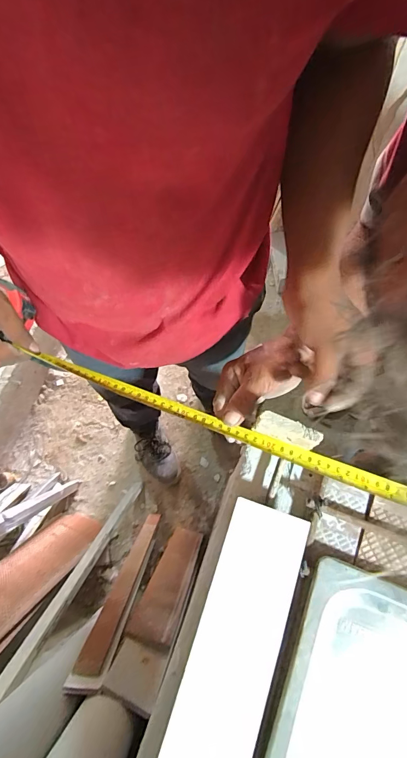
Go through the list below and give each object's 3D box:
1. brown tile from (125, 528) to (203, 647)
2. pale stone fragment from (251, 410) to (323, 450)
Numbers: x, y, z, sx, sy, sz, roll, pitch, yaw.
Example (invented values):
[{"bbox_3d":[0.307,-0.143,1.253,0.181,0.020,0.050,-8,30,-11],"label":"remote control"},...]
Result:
[{"bbox_3d":[-0.072,0.455,0.865,0.094,0.477,0.015,12,89,5],"label":"brown tile"},{"bbox_3d":[0.081,0.051,0.357,0.063,0.057,0.013,18,74,8],"label":"pale stone fragment"}]

